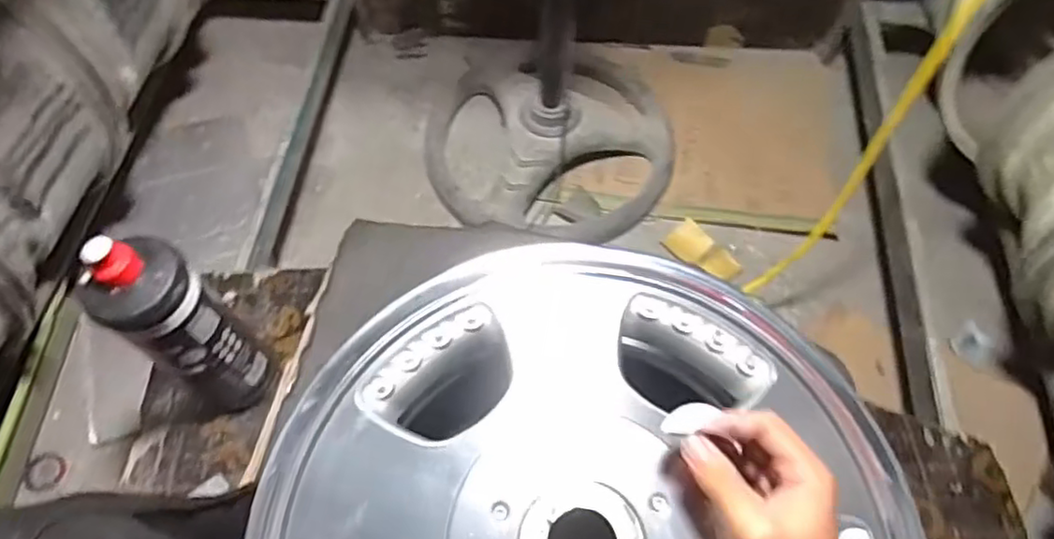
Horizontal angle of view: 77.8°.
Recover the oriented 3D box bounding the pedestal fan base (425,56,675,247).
[{"bbox_3d":[0.032,-0.233,1.064,0.388,0.102,0.414,0,61,0],"label":"pedestal fan base"}]

